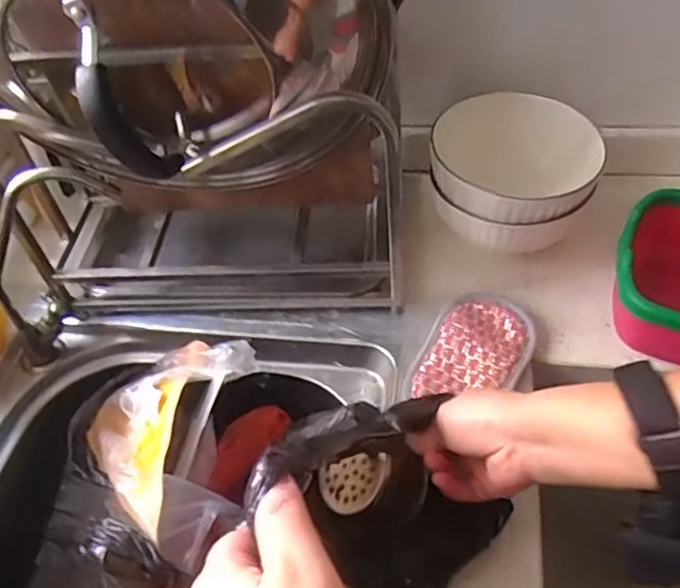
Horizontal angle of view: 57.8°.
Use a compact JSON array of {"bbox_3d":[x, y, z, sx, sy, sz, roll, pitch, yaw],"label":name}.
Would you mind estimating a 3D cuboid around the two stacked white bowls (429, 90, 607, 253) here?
[{"bbox_3d":[0.158,-0.098,0.594,0.147,0.120,0.146,-3,49,4],"label":"two stacked white bowls"}]

